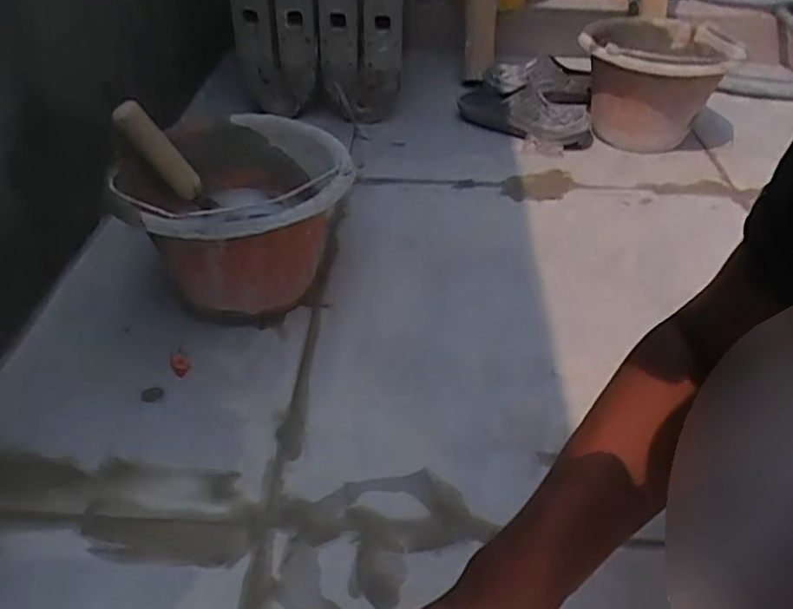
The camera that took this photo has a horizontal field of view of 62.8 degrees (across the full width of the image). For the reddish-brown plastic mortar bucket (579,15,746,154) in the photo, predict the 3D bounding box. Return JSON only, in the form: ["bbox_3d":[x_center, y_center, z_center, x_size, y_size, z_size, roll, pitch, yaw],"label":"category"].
[{"bbox_3d":[0.458,-0.393,1.151,0.228,0.174,0.269,24,44,26],"label":"reddish-brown plastic mortar bucket"}]

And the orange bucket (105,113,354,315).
[{"bbox_3d":[-0.174,-0.095,0.723,0.229,0.157,0.229,2,39,-2],"label":"orange bucket"}]

